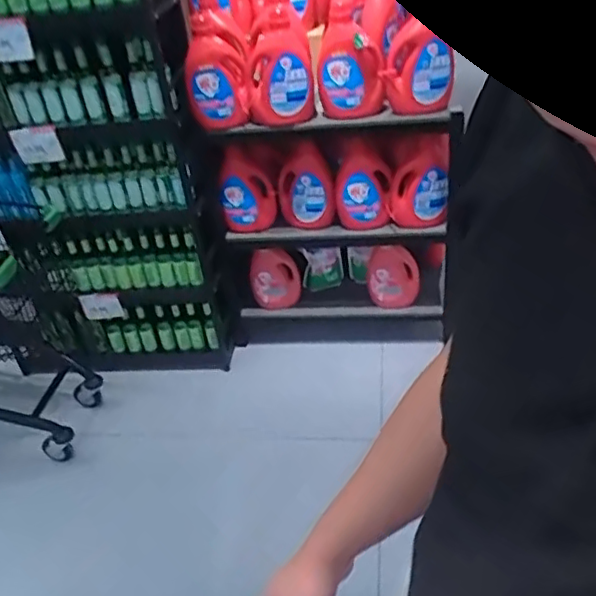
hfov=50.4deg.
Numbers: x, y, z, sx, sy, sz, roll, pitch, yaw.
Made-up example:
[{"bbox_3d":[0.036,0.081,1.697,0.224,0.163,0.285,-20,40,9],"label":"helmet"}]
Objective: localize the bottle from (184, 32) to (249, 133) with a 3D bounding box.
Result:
[{"bbox_3d":[-0.238,-0.626,1.866,0.174,0.278,0.114,-10,36,-3],"label":"bottle"}]

